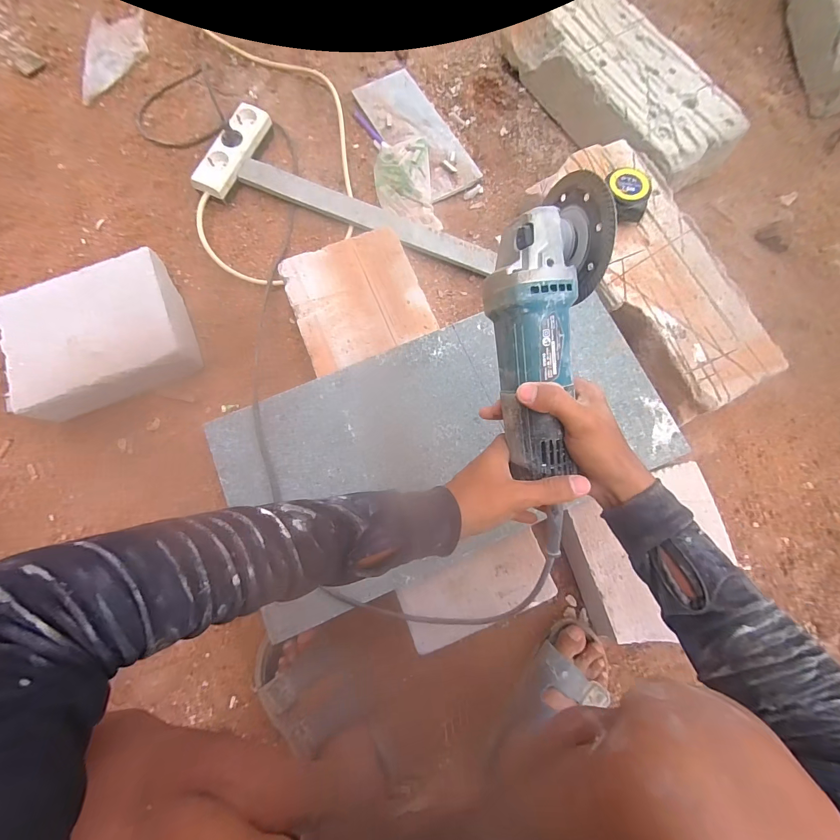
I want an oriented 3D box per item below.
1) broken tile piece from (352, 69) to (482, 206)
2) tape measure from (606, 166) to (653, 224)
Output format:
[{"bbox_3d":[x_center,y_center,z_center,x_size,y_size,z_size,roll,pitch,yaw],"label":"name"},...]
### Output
[{"bbox_3d":[-0.009,-0.575,0.734,0.122,0.009,0.321,-29,79,-4],"label":"broken tile piece"},{"bbox_3d":[0.313,-0.347,0.570,0.060,0.046,0.087,15,79,4],"label":"tape measure"}]

